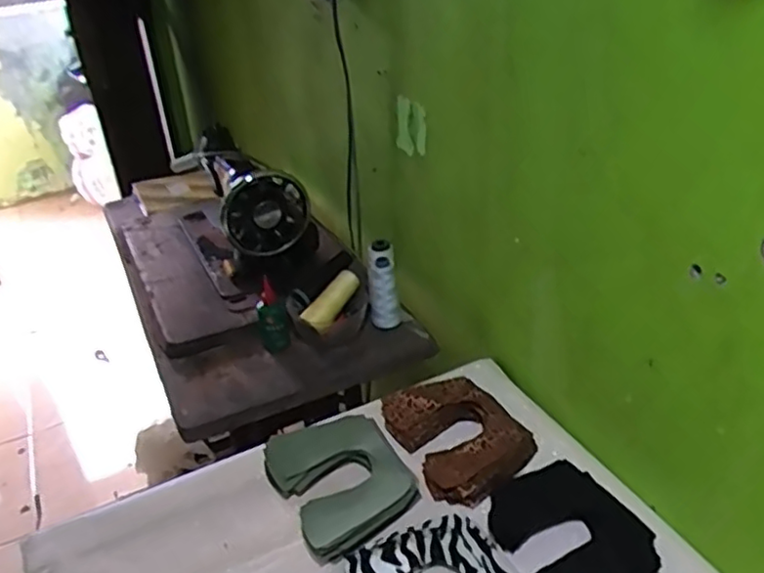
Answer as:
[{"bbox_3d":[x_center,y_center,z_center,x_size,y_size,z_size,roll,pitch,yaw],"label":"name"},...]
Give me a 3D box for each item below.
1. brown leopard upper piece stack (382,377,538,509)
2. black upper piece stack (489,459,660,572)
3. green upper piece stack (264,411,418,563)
[{"bbox_3d":[0.089,0.173,0.815,0.136,0.035,0.173,-22,35,-22],"label":"brown leopard upper piece stack"},{"bbox_3d":[0.192,0.251,0.687,0.125,0.019,0.174,-24,35,-24],"label":"black upper piece stack"},{"bbox_3d":[-0.046,0.217,0.761,0.138,0.036,0.168,-22,34,-21],"label":"green upper piece stack"}]

